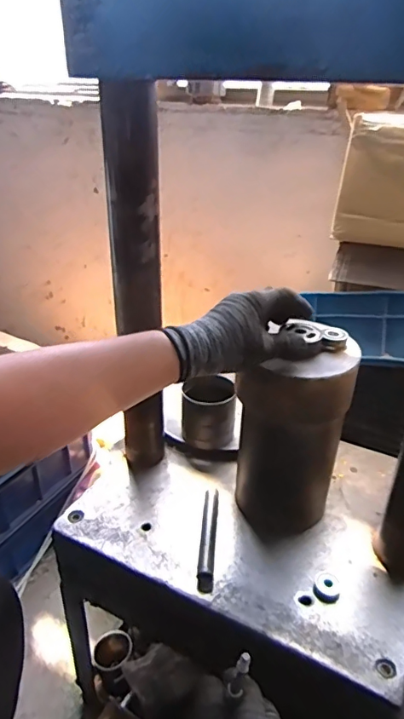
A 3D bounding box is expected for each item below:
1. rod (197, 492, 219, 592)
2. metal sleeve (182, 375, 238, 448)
[{"bbox_3d":[0.008,0.235,0.631,0.022,0.023,0.144,3,29,3],"label":"rod"},{"bbox_3d":[0.011,0.084,0.780,0.086,0.093,0.074,0,29,-2],"label":"metal sleeve"}]

